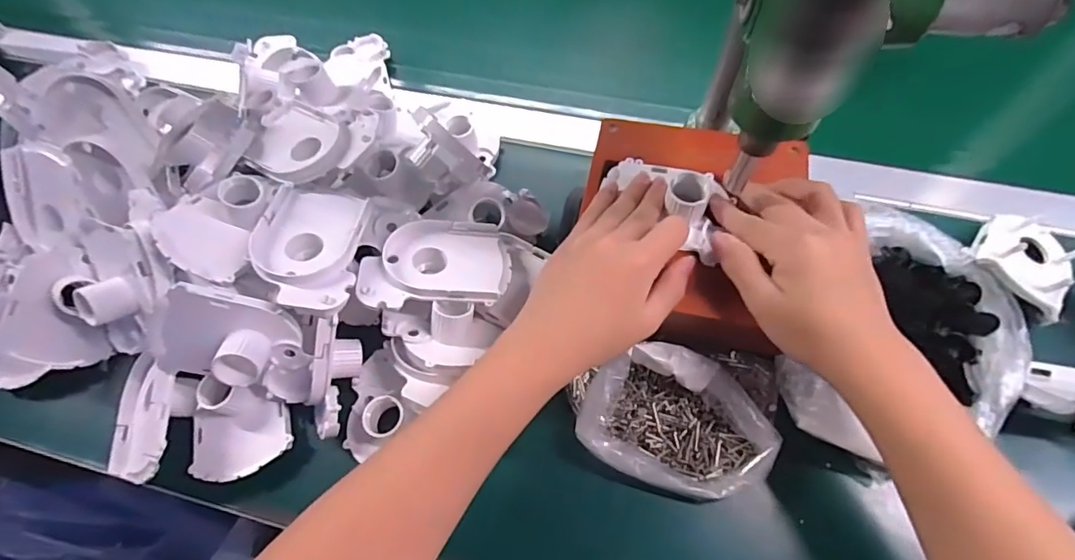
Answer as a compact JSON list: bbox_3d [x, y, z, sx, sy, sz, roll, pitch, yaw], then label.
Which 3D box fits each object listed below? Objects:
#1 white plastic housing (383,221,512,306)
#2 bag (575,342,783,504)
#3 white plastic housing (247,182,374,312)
[{"bbox_3d":[-0.062,-0.014,0.358,0.081,0.021,0.064,0,63,3],"label":"white plastic housing"},{"bbox_3d":[0.093,0.091,0.337,0.123,0.040,0.088,16,65,11],"label":"bag"},{"bbox_3d":[-0.151,-0.022,0.341,0.064,0.026,0.091,1,63,3],"label":"white plastic housing"}]

